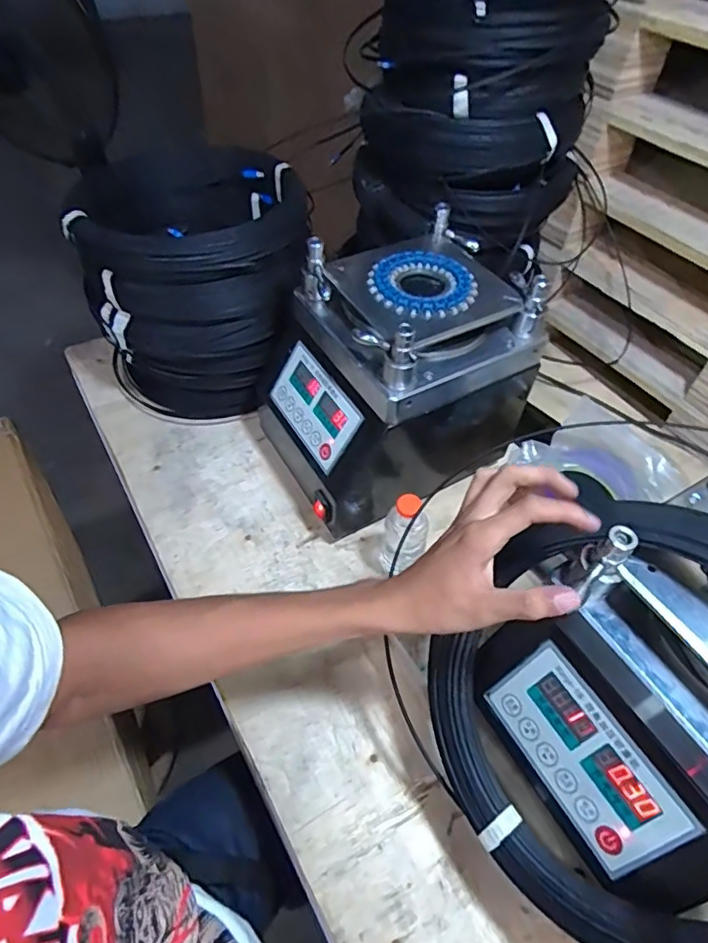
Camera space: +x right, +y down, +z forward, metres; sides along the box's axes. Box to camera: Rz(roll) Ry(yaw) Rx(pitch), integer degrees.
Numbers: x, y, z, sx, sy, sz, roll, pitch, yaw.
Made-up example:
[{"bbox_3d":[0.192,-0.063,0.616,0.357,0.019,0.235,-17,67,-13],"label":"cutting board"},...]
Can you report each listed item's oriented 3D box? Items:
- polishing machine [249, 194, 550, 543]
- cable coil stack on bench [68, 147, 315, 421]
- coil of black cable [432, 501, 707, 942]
[{"bbox_3d":[0.054,-0.109,0.700,0.298,0.281,0.214,-20,55,-17],"label":"polishing machine"},{"bbox_3d":[-0.224,-0.282,0.824,0.315,0.288,0.307,-10,52,-9],"label":"cable coil stack on bench"},{"bbox_3d":[0.193,0.179,0.385,0.032,0.306,0.283,9,40,-49],"label":"coil of black cable"}]

